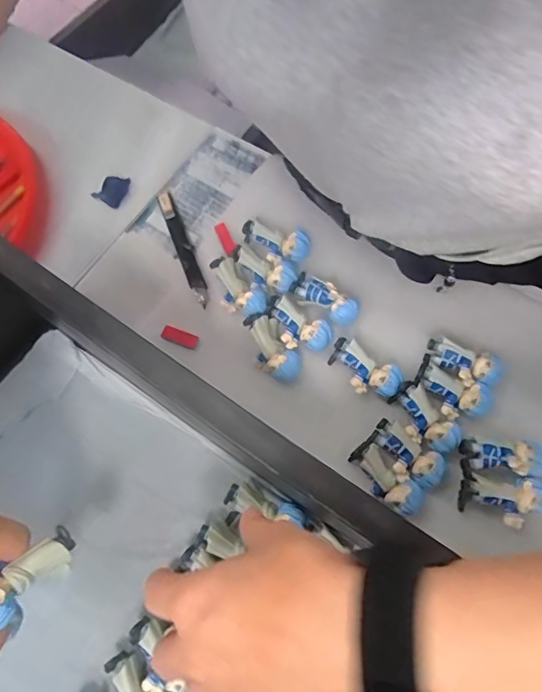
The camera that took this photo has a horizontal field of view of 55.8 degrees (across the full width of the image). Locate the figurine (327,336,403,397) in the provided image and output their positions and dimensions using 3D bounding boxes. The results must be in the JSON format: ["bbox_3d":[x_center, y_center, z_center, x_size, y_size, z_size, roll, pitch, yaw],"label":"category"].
[{"bbox_3d":[0.077,0.023,0.431,0.062,0.032,0.030,31,73,14],"label":"figurine"}]

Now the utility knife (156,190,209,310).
[{"bbox_3d":[-0.086,-0.097,0.498,0.016,0.012,0.137,-22,68,-6],"label":"utility knife"}]

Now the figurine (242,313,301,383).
[{"bbox_3d":[0.001,0.002,0.442,0.033,0.035,0.061,-21,68,-6],"label":"figurine"}]

